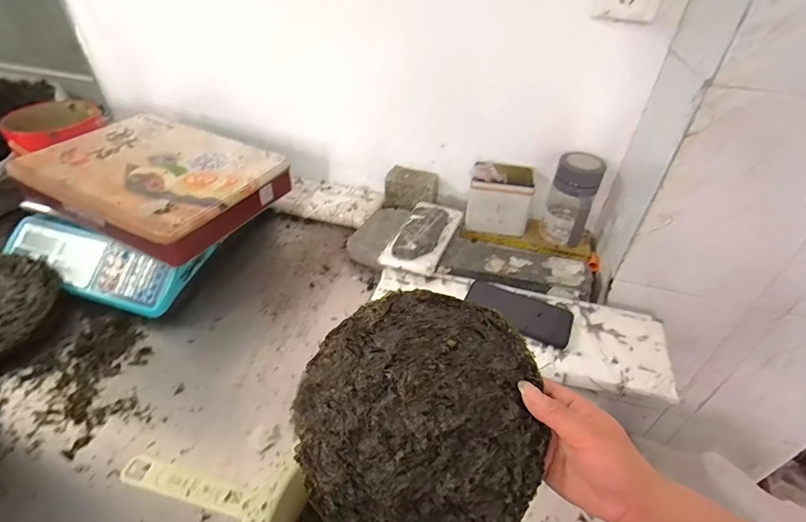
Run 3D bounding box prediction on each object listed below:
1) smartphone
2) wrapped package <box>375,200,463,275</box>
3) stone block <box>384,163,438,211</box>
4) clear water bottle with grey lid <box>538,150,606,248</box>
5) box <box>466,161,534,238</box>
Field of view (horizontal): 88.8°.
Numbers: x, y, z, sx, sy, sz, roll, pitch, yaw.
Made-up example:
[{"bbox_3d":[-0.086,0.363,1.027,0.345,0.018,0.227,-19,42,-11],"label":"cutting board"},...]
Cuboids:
[{"bbox_3d":[0.181,0.078,0.648,0.164,0.011,0.082,22,44,21],"label":"smartphone"},{"bbox_3d":[0.041,-0.055,0.757,0.096,0.035,0.193,16,42,15],"label":"wrapped package"},{"bbox_3d":[0.018,-0.149,0.852,0.105,0.060,0.063,10,41,8],"label":"stone block"},{"bbox_3d":[0.295,-0.098,0.738,0.072,0.161,0.098,19,43,18],"label":"clear water bottle with grey lid"},{"bbox_3d":[0.187,-0.126,0.791,0.121,0.100,0.091,12,41,10],"label":"box"}]

